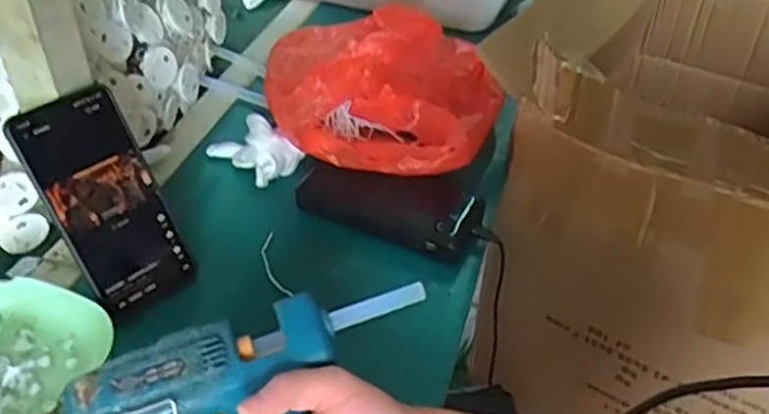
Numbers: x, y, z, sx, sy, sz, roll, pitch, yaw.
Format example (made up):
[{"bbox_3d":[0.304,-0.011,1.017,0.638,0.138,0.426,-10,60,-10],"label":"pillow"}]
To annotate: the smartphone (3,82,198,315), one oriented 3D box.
[{"bbox_3d":[-0.201,-0.003,0.513,0.077,0.162,0.008,-36,23,-33],"label":"smartphone"}]

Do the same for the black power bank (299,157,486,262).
[{"bbox_3d":[0.001,-0.005,0.602,0.154,0.021,0.067,19,68,20],"label":"black power bank"}]

